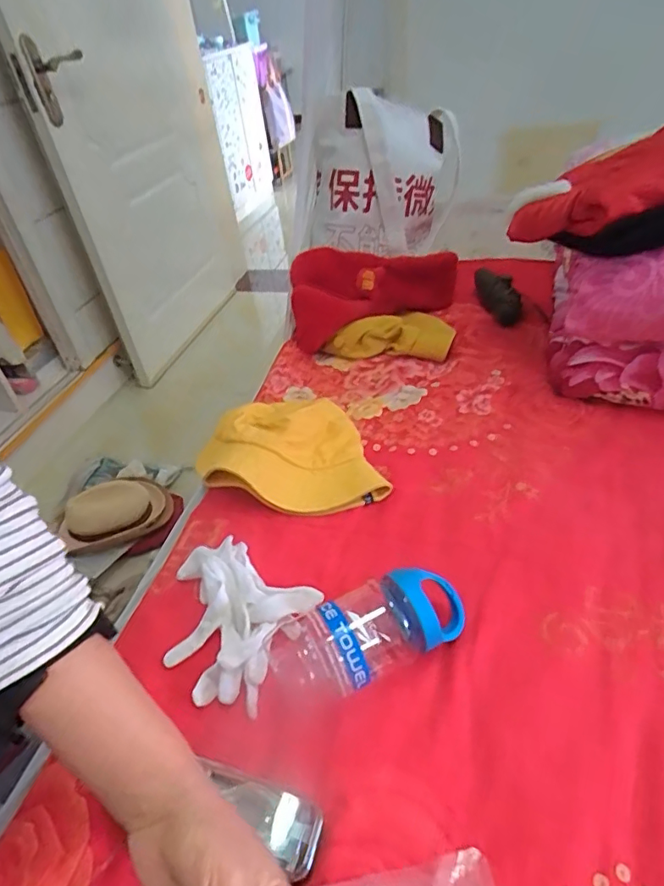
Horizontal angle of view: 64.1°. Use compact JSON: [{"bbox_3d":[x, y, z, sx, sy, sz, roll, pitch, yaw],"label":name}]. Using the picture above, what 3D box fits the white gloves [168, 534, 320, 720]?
[{"bbox_3d":[-0.104,0.161,0.506,0.145,0.026,0.140,16,46,24],"label":"white gloves"}]

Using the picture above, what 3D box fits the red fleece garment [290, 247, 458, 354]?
[{"bbox_3d":[0.057,-0.257,0.870,0.281,0.112,0.129,-22,44,-17],"label":"red fleece garment"}]

